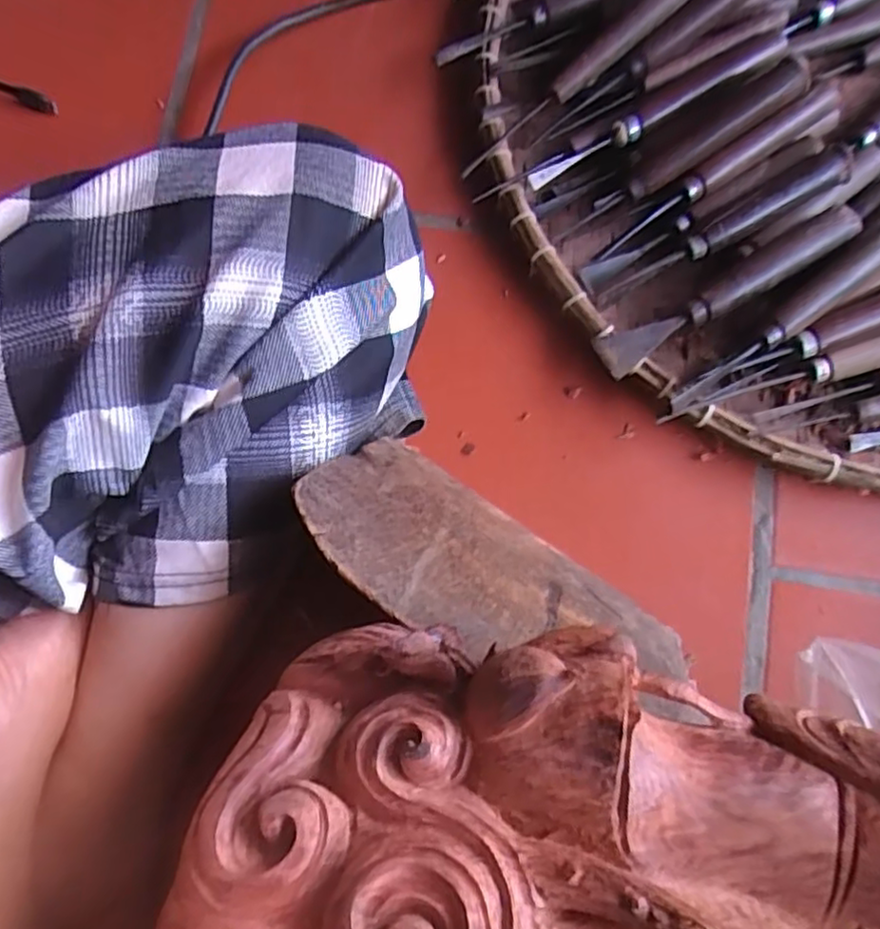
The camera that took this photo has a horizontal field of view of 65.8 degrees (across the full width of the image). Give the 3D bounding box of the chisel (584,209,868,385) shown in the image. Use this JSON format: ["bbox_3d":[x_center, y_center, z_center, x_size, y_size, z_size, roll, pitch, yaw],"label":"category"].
[{"bbox_3d":[0.171,-0.102,0.407,0.168,0.034,0.024,-28,78,-6],"label":"chisel"}]

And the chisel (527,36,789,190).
[{"bbox_3d":[0.134,-0.221,0.422,0.184,0.023,0.020,-28,78,-5],"label":"chisel"}]

